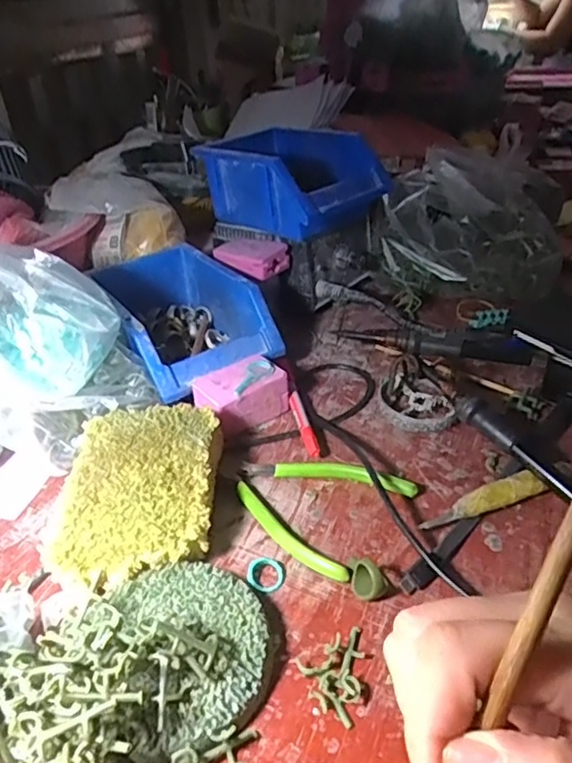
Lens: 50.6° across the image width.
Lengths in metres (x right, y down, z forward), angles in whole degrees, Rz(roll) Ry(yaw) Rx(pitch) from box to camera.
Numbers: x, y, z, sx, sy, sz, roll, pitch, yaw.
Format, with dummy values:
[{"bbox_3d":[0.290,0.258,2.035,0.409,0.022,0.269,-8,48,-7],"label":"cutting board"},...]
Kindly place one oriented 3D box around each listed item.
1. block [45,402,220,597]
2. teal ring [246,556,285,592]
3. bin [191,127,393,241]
[{"bbox_3d":[-0.095,0.073,0.403,0.094,0.044,0.129,-2,35,2],"label":"block"},{"bbox_3d":[-0.014,0.118,0.375,0.023,0.006,0.025,-2,35,1],"label":"teal ring"},{"bbox_3d":[0.003,-0.207,0.640,0.128,0.089,0.184,-30,43,-34],"label":"bin"}]

